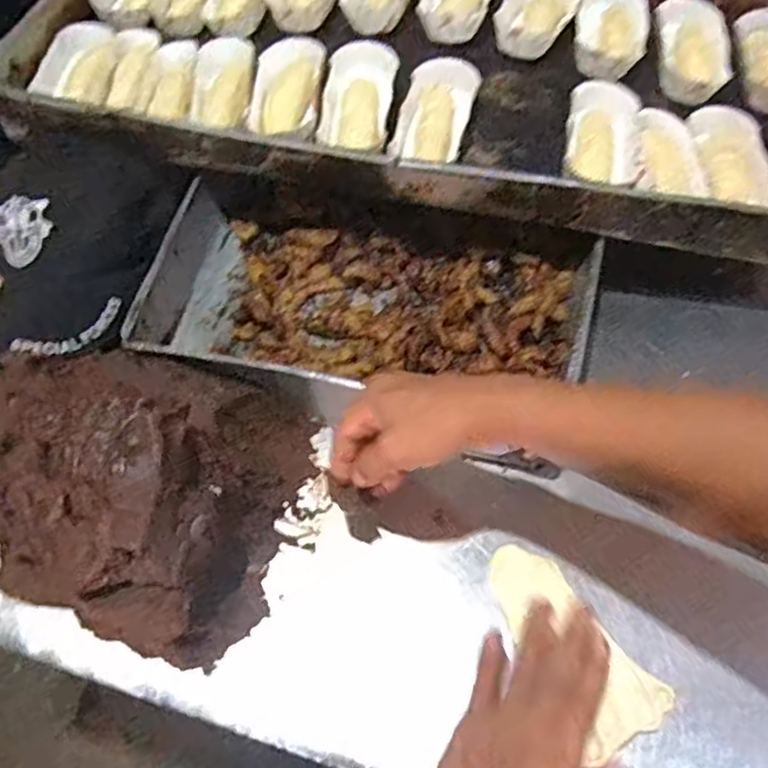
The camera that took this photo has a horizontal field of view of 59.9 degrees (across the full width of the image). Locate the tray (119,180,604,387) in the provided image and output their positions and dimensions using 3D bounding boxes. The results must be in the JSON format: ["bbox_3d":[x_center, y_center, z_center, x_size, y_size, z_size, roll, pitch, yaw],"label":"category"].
[{"bbox_3d":[-0.011,-0.082,0.589,0.378,0.076,0.231,9,59,6],"label":"tray"}]

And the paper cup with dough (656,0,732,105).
[{"bbox_3d":[0.329,-0.354,0.709,0.069,0.032,0.150,7,59,5],"label":"paper cup with dough"}]

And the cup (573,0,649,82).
[{"bbox_3d":[0.241,-0.378,0.707,0.077,0.038,0.147,15,60,9],"label":"cup"}]

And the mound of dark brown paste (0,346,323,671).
[{"bbox_3d":[-0.193,0.064,0.471,0.241,0.124,0.203,11,60,7],"label":"mound of dark brown paste"}]

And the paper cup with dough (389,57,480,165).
[{"bbox_3d":[0.049,-0.252,0.619,0.062,0.029,0.125,11,60,7],"label":"paper cup with dough"}]

